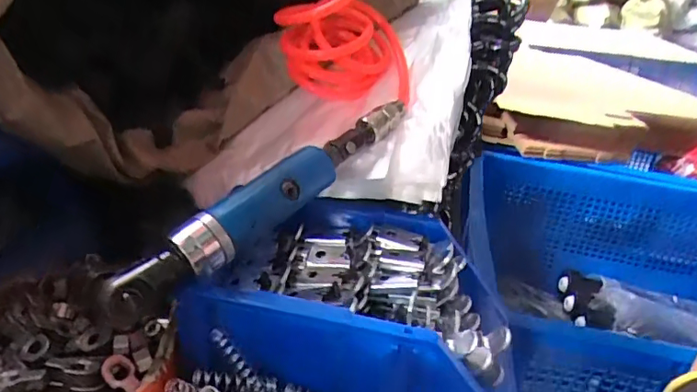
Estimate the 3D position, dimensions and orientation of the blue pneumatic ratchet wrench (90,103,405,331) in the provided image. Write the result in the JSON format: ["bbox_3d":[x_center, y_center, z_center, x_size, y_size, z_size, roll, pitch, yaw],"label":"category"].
[{"bbox_3d":[-0.046,0.000,0.370,0.033,0.039,0.259,25,46,33],"label":"blue pneumatic ratchet wrench"}]

